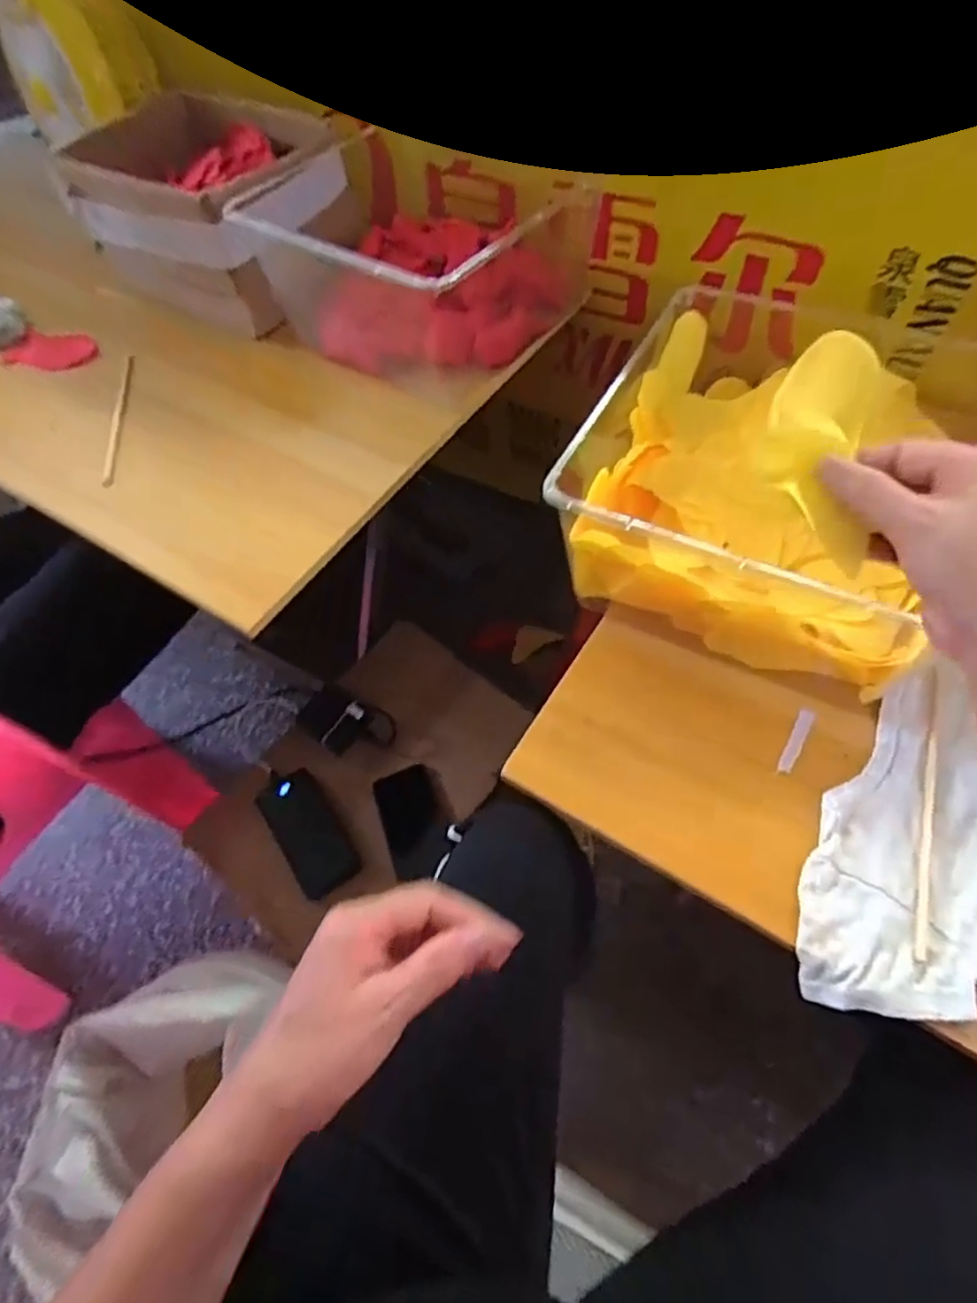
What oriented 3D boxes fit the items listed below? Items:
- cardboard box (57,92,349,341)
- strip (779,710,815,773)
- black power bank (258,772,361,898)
[{"bbox_3d":[-0.312,-0.543,0.803,0.312,0.154,0.241,29,65,20],"label":"cardboard box"},{"bbox_3d":[0.238,0.069,0.501,0.010,0.004,0.058,26,64,19],"label":"strip"},{"bbox_3d":[-0.227,0.229,0.824,0.085,0.009,0.152,-37,79,0],"label":"black power bank"}]

